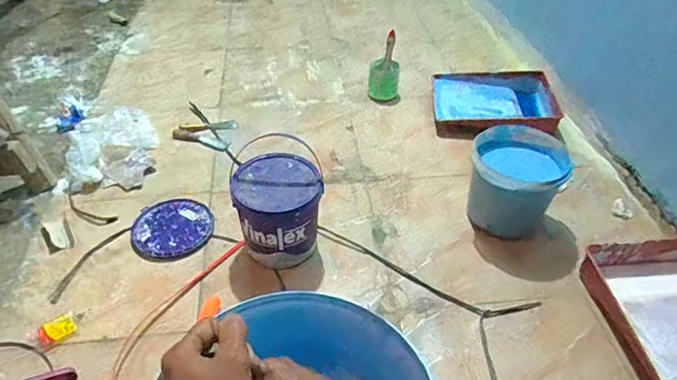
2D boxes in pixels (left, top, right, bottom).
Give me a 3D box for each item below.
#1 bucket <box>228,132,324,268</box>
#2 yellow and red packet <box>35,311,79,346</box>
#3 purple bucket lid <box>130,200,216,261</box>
[{"bbox_3d":[-0.127,0.038,1.061,0.182,0.218,0.188,0,42,0],"label":"bucket"},{"bbox_3d":[-0.553,0.273,0.952,0.067,0.017,0.045,-29,50,-29],"label":"yellow and red packet"},{"bbox_3d":[-0.395,0.089,1.162,0.182,0.016,0.174,0,42,0],"label":"purple bucket lid"}]

